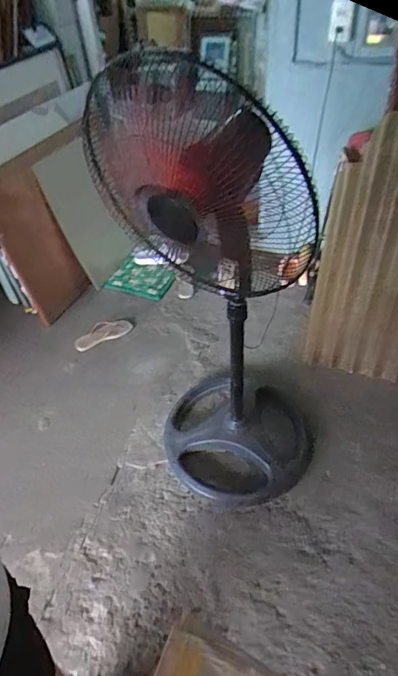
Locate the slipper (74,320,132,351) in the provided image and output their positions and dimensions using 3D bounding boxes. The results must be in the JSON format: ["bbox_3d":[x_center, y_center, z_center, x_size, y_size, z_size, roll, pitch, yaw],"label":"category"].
[{"bbox_3d":[-0.411,-0.020,1.893,0.263,0.040,0.108,-18,46,-13],"label":"slipper"}]

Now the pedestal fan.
[{"bbox_3d":[0.072,-0.029,1.043,0.378,1.128,0.399,-25,48,-19],"label":"pedestal fan"}]

